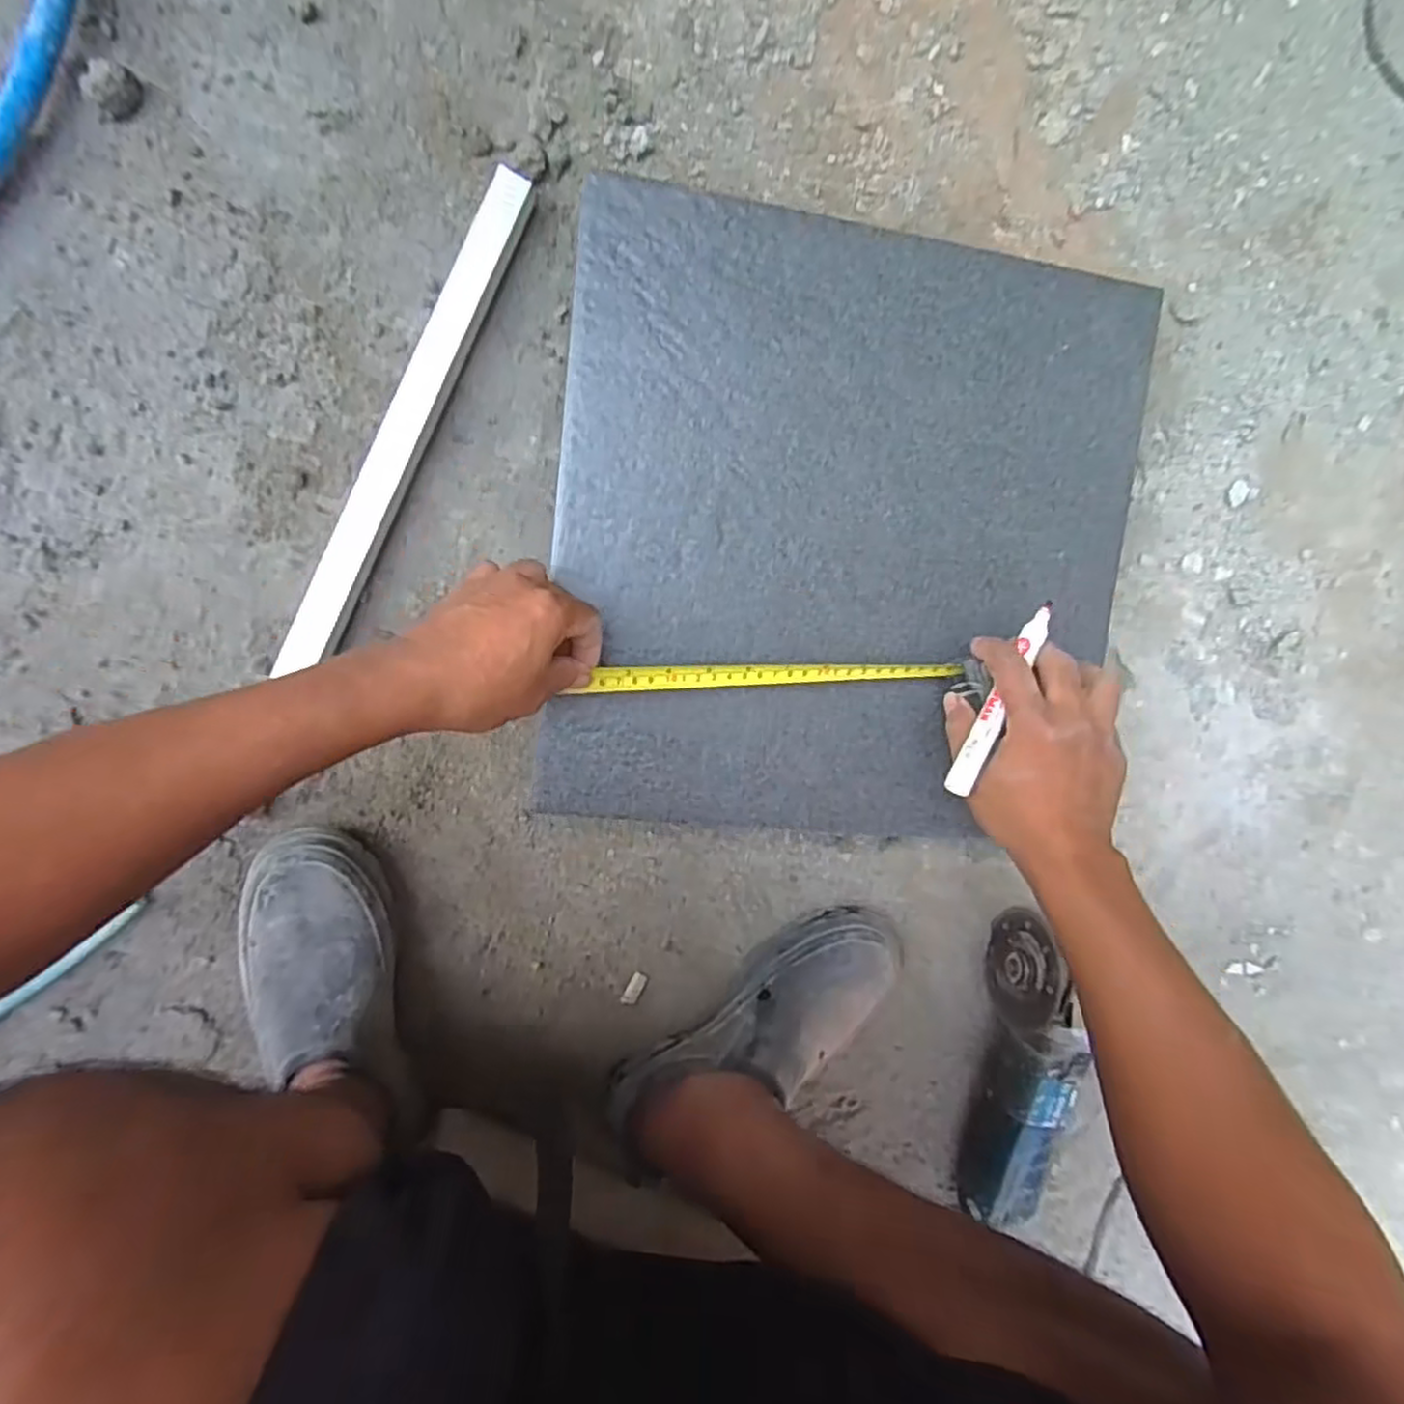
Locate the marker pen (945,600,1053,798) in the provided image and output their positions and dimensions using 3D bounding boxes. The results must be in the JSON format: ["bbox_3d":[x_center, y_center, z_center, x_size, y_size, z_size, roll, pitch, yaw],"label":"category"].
[{"bbox_3d":[0.187,-0.005,0.448,0.013,0.014,0.138,32,80,-9],"label":"marker pen"}]

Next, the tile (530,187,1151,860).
[{"bbox_3d":[0.104,-0.107,0.486,0.390,0.009,0.395,5,95,-10],"label":"tile"}]

